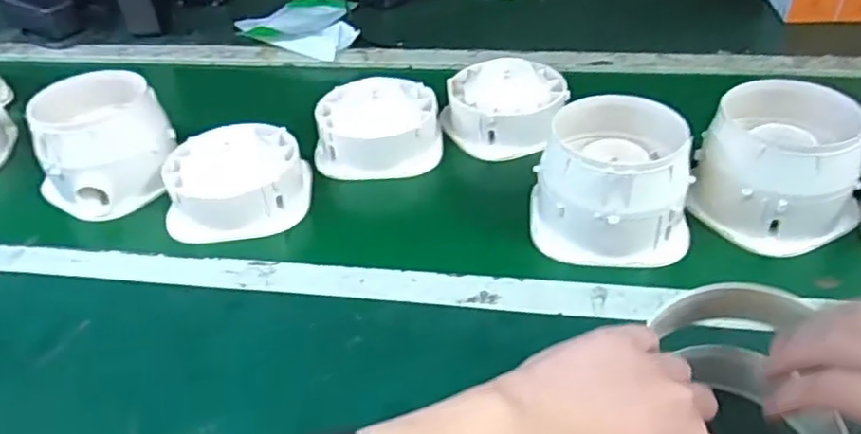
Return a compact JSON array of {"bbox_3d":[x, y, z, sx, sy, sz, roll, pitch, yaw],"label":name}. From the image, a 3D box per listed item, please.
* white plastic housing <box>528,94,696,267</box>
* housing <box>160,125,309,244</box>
[{"bbox_3d":[0.162,-0.032,0.592,0.139,0.114,0.113,8,41,14],"label":"white plastic housing"},{"bbox_3d":[-0.191,-0.036,0.654,0.144,0.070,0.104,-15,41,-12],"label":"housing"}]

